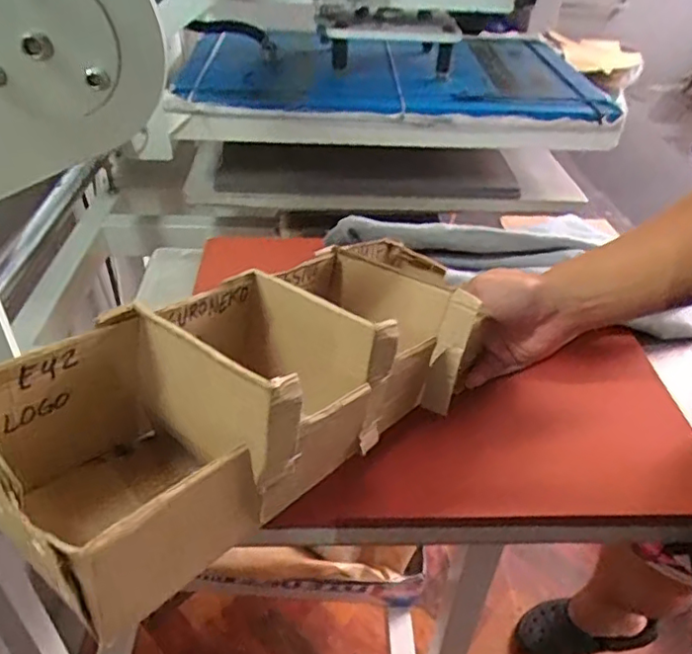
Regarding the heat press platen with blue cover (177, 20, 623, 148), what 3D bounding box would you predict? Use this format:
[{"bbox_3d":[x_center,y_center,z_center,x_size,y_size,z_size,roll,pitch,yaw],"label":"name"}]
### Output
[{"bbox_3d":[0.064,-0.367,0.890,0.571,0.084,0.317,-1,38,-5],"label":"heat press platen with blue cover"}]

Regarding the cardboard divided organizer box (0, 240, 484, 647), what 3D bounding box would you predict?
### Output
[{"bbox_3d":[-0.030,0.018,0.395,0.128,0.102,0.367,31,40,32],"label":"cardboard divided organizer box"}]

